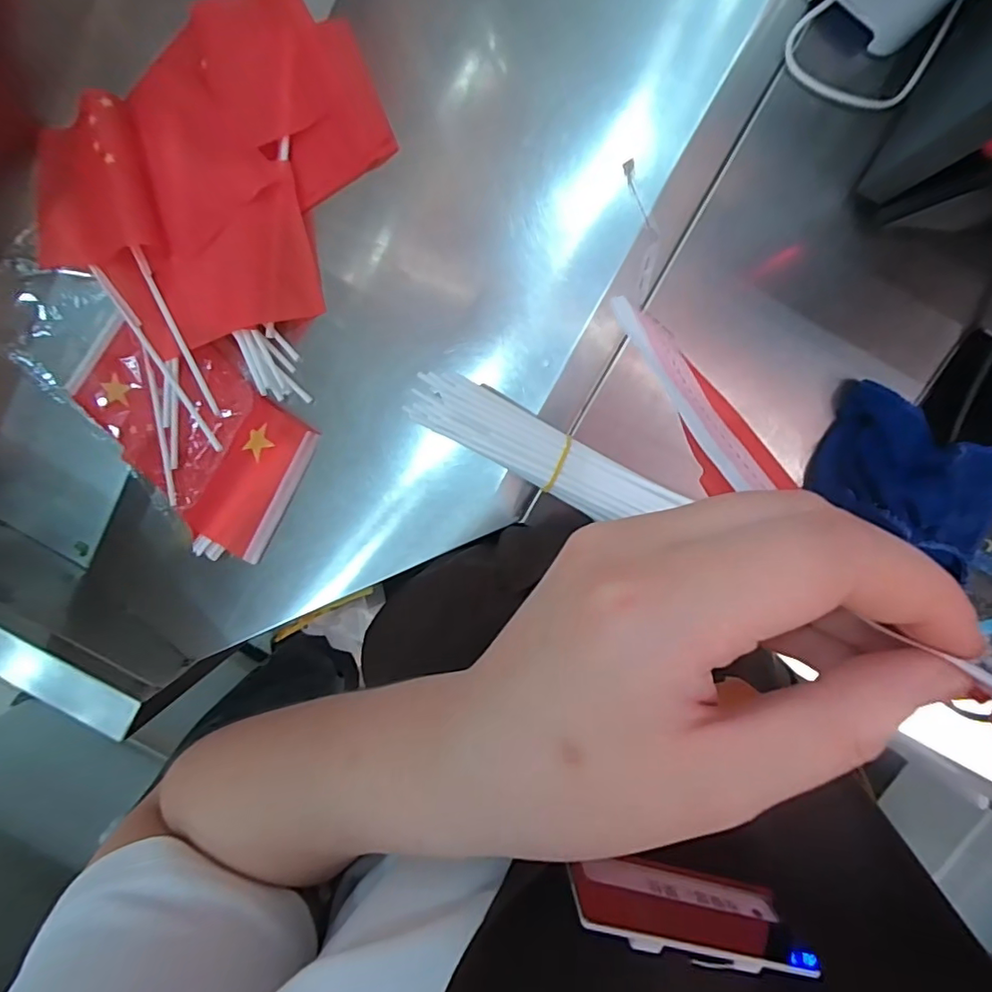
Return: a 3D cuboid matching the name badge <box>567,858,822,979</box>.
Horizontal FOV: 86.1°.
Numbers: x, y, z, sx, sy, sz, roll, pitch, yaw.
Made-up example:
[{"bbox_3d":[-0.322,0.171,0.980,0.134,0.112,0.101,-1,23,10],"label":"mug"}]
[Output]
[{"bbox_3d":[0.052,0.115,0.148,0.069,0.024,0.008,19,99,-11],"label":"name badge"}]

